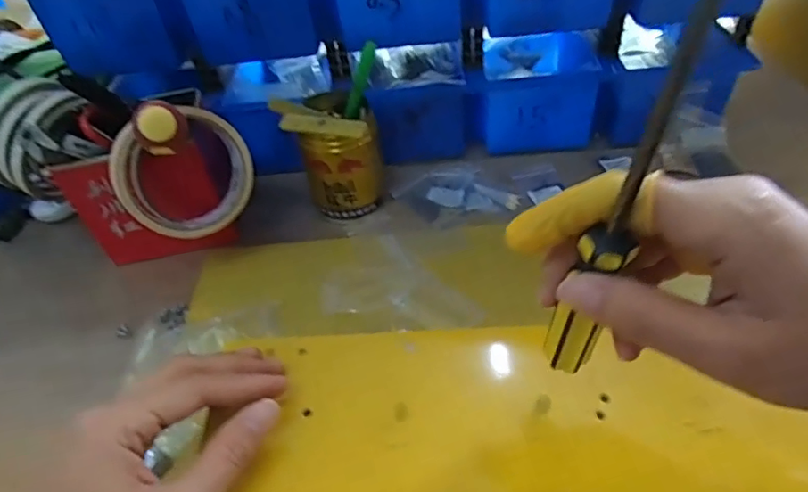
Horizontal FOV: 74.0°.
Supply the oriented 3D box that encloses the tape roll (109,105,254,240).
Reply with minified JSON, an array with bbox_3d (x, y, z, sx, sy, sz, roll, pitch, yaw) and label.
[{"bbox_3d":[-0.152,-0.052,0.380,0.095,0.087,0.027,-32,26,-24],"label":"tape roll"}]

